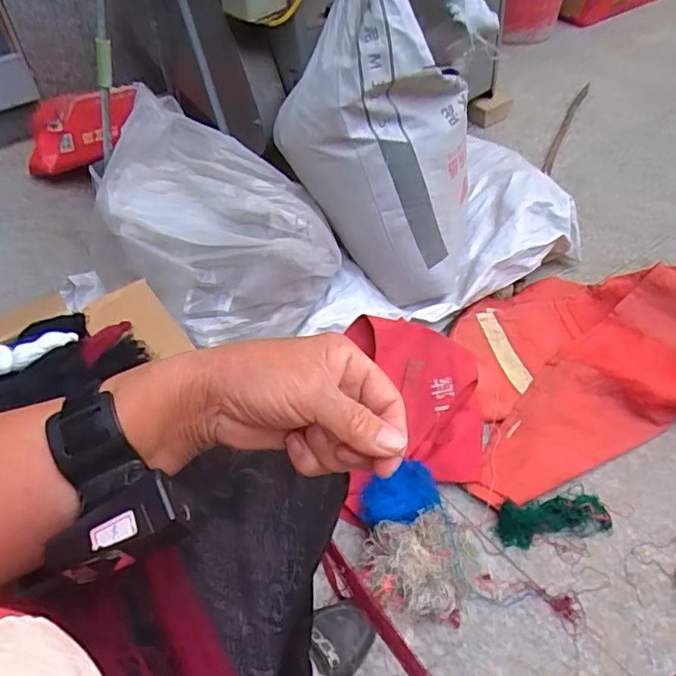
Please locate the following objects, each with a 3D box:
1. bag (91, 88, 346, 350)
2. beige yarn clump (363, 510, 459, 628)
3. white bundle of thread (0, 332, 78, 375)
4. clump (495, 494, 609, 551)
[{"bbox_3d":[-0.199,-0.210,0.910,0.323,0.226,0.372,-20,53,-16],"label":"bag"},{"bbox_3d":[0.095,0.299,0.744,0.118,0.075,0.123,-2,50,-2],"label":"beige yarn clump"},{"bbox_3d":[-0.405,0.020,0.696,0.155,0.031,0.034,-13,52,-11],"label":"white bundle of thread"},{"bbox_3d":[0.312,0.262,0.821,0.160,0.036,0.060,-4,50,-2],"label":"clump"}]

